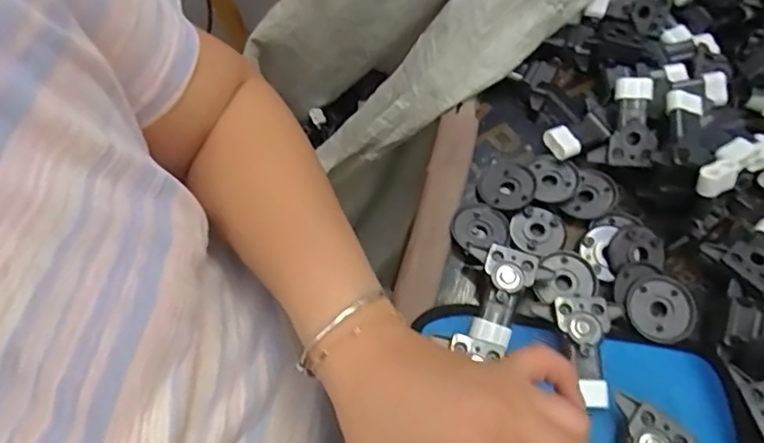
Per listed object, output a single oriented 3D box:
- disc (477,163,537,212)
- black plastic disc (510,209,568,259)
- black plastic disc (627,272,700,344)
[{"bbox_3d":[0.092,-0.027,0.409,0.039,0.007,0.040,-1,62,2],"label":"disc"},{"bbox_3d":[0.112,0.007,0.394,0.037,0.009,0.038,-1,62,2],"label":"black plastic disc"},{"bbox_3d":[0.182,0.057,0.359,0.043,0.005,0.043,-1,76,4],"label":"black plastic disc"}]

